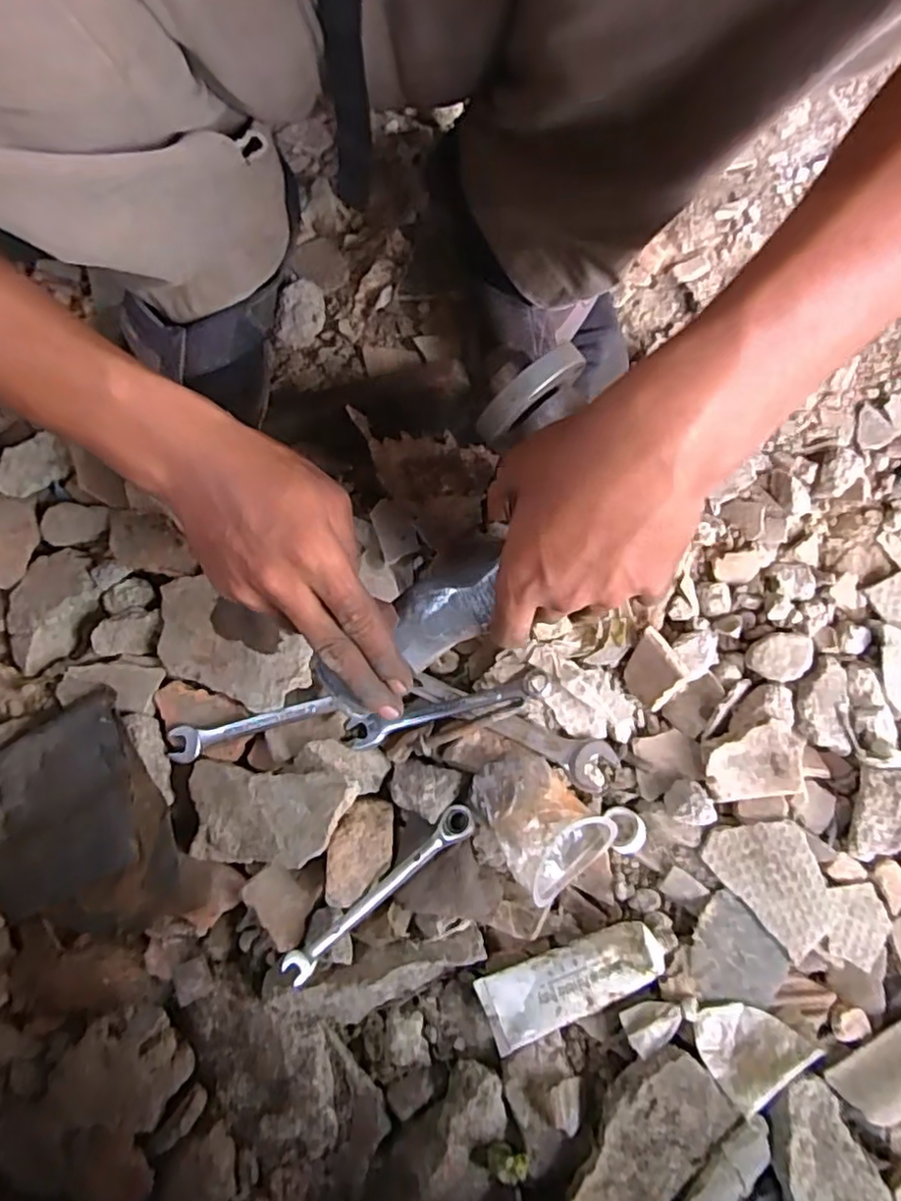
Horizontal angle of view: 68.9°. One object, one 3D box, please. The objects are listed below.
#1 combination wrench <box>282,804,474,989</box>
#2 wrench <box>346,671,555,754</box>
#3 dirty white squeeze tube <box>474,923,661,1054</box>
[{"bbox_3d":[-0.046,0.193,0.434,0.154,0.008,0.020,-40,81,-5],"label":"combination wrench"},{"bbox_3d":[-0.005,0.076,0.457,0.151,0.012,0.024,-18,80,12],"label":"wrench"},{"bbox_3d":[0.078,0.248,0.425,0.118,0.015,0.045,-22,80,-3],"label":"dirty white squeeze tube"}]

